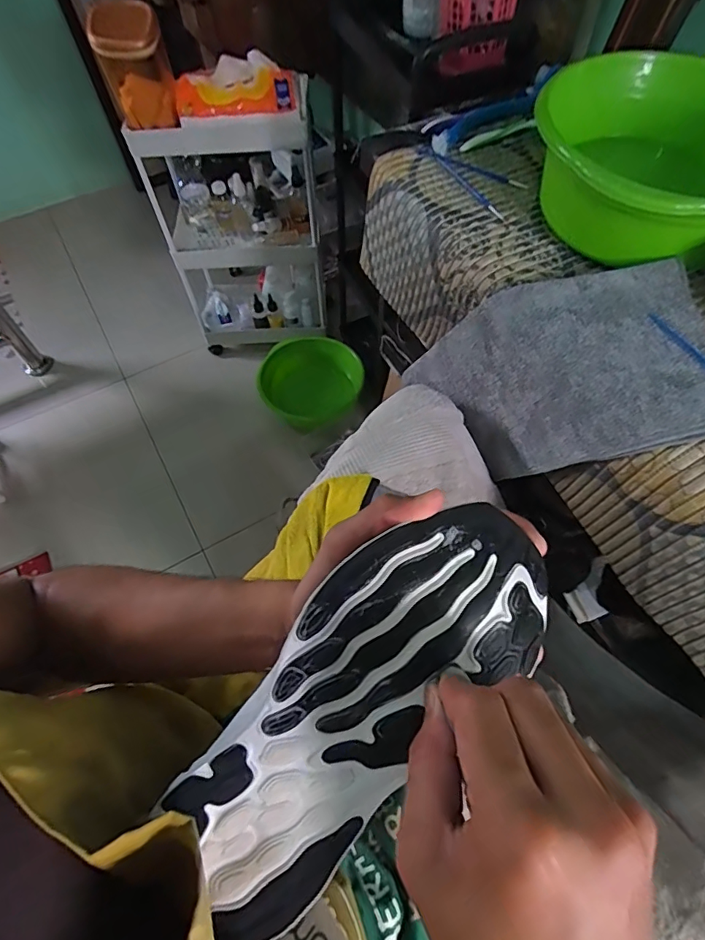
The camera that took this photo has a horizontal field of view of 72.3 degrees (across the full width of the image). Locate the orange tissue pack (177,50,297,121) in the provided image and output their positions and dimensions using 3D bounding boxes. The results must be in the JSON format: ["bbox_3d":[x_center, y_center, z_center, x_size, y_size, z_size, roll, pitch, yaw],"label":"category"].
[{"bbox_3d":[-0.214,-0.696,0.880,0.216,0.079,0.065,-2,60,1],"label":"orange tissue pack"}]

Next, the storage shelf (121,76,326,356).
[{"bbox_3d":[-0.274,-0.661,1.242,0.365,0.631,0.370,-4,60,0],"label":"storage shelf"}]

